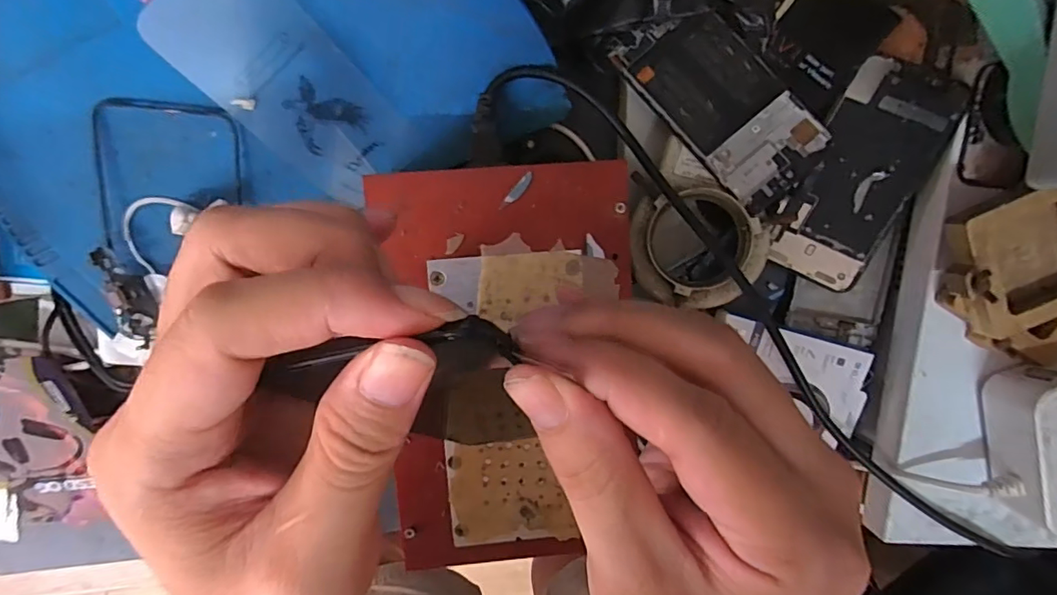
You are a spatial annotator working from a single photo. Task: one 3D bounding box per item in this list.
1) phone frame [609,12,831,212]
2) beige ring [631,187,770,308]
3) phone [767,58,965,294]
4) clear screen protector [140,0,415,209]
[{"bbox_3d":[0.131,-0.128,0.346,0.069,0.008,0.143,-40,84,6],"label":"phone frame"},{"bbox_3d":[0.115,-0.033,0.350,0.087,0.015,0.076,0,98,11],"label":"beige ring"},{"bbox_3d":[0.223,-0.080,0.347,0.065,0.009,0.144,27,104,13],"label":"phone"},{"bbox_3d":[-0.145,-0.128,0.322,0.075,0.005,0.152,-40,131,9],"label":"clear screen protector"}]

